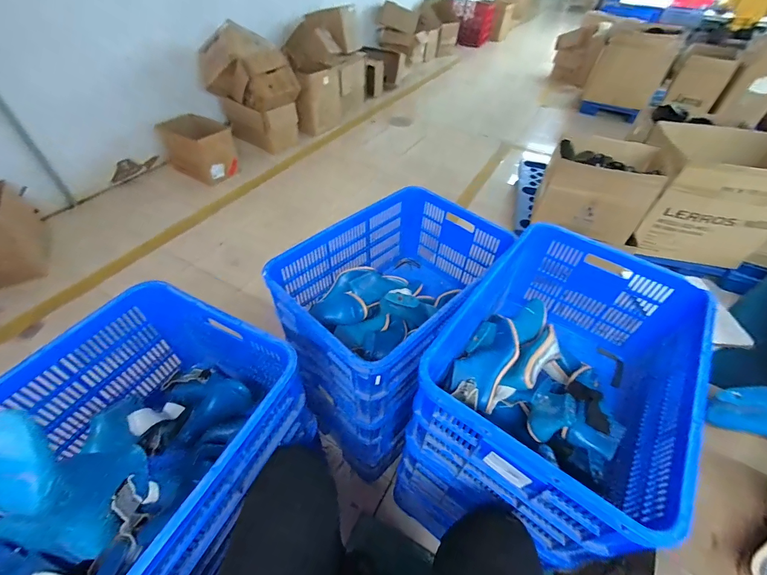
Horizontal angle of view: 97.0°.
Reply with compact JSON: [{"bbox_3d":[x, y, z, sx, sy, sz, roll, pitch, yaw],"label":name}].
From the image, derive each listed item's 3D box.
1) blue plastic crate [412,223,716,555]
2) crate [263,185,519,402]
[{"bbox_3d":[0.397,0.169,0.792,0.408,0.314,0.632,30,53,23],"label":"blue plastic crate"},{"bbox_3d":[0.032,0.012,1.021,0.418,0.325,0.614,34,55,26],"label":"crate"}]

